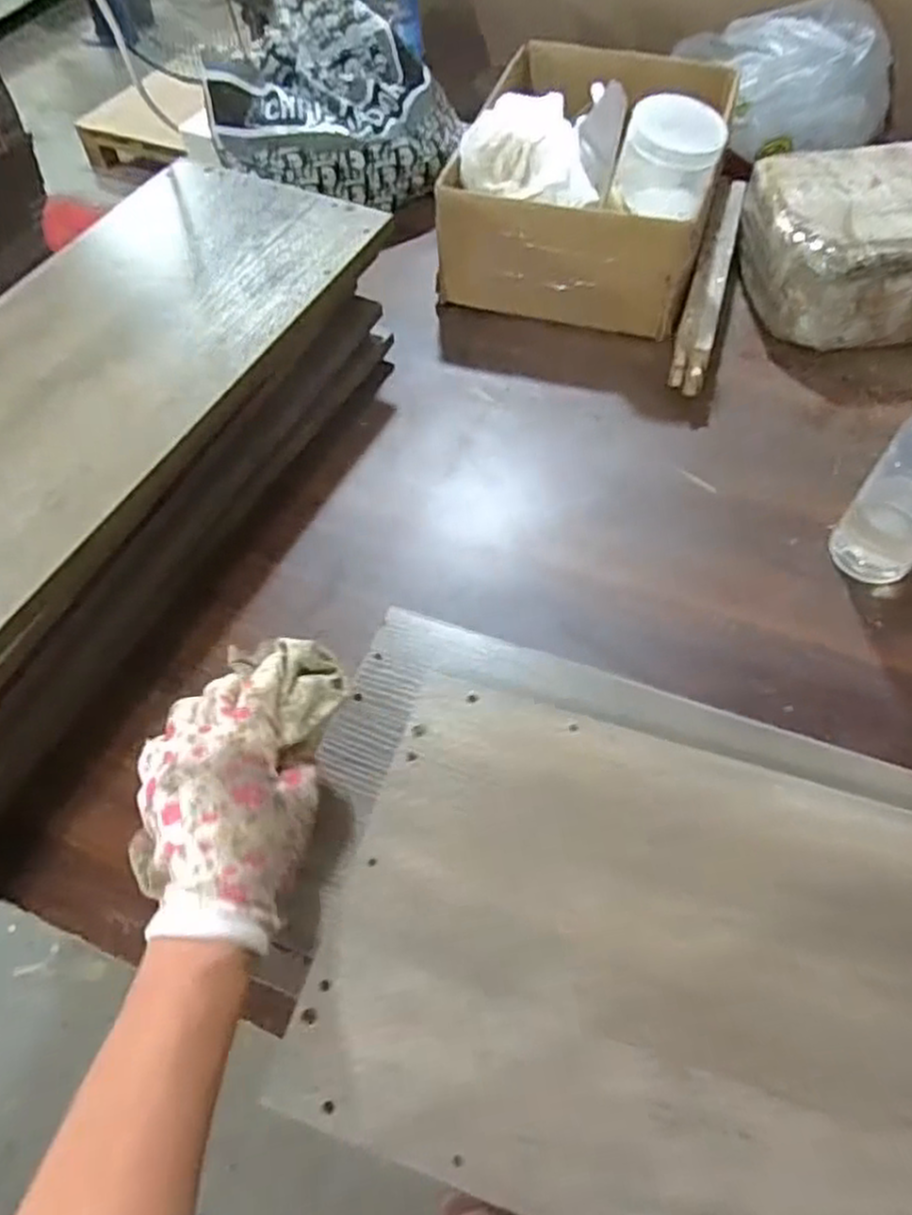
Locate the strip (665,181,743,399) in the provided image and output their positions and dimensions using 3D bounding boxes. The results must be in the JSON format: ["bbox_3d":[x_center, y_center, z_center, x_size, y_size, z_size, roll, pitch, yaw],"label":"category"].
[{"bbox_3d":[0.259,-0.327,0.755,0.034,0.064,0.275,17,60,10],"label":"strip"}]

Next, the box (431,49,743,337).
[{"bbox_3d":[0.146,-0.462,0.759,0.255,0.188,0.296,16,60,10],"label":"box"}]

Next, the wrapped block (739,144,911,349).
[{"bbox_3d":[0.418,-0.360,0.748,0.236,0.109,0.183,-1,59,0],"label":"wrapped block"}]

